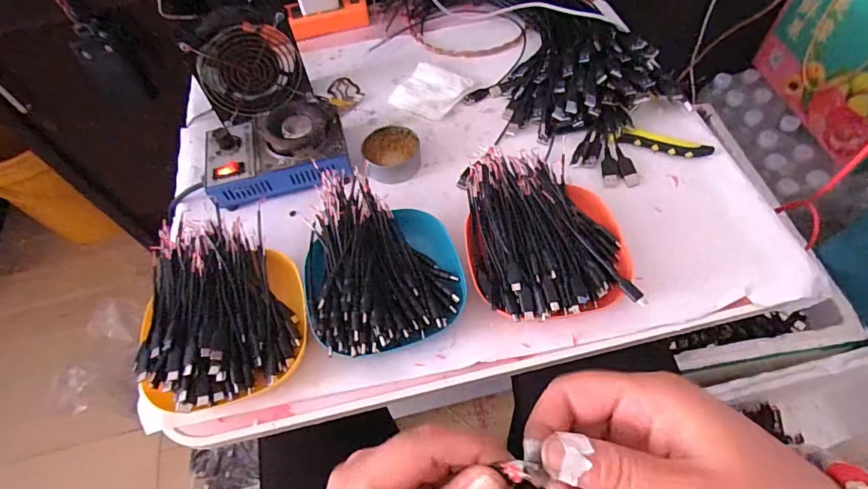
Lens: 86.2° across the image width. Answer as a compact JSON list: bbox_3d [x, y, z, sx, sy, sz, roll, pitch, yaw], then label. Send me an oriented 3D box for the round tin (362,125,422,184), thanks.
[{"bbox_3d":[-0.047,-0.101,0.519,0.061,0.029,0.058,-2,58,3],"label":"round tin"}]

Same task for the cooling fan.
[{"bbox_3d":[-0.218,-0.212,0.546,0.116,0.118,0.035,-15,59,-5],"label":"cooling fan"}]

